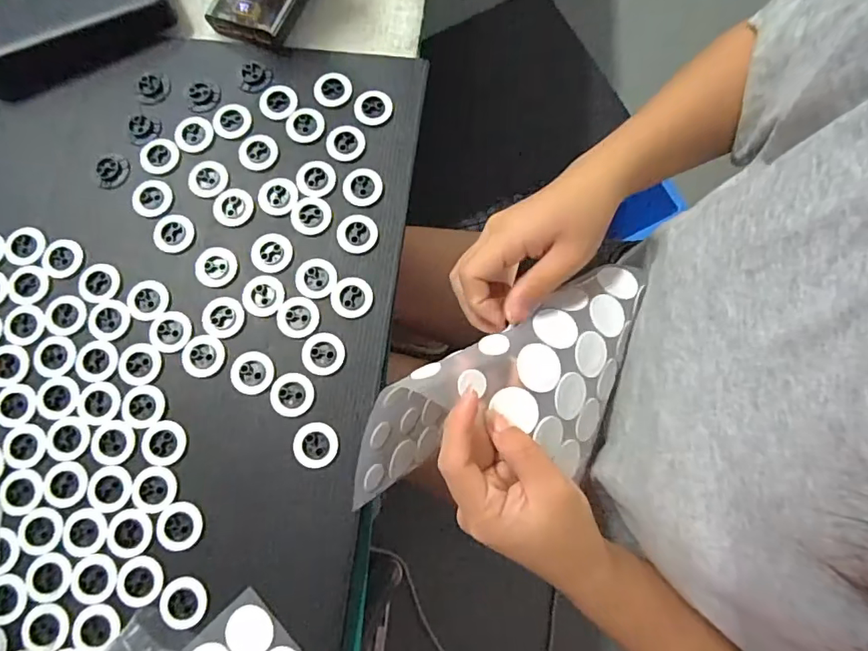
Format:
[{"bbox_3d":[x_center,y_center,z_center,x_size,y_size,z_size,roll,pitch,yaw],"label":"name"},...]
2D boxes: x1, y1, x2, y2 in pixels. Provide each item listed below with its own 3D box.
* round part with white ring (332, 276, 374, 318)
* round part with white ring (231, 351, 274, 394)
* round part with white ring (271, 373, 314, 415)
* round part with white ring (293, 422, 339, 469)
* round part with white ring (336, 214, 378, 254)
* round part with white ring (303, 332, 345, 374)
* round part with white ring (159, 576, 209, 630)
[{"bbox_3d":[-0.057,-0.020,0.352,0.028,0.004,0.028,0,78,2],"label":"round part with white ring"},{"bbox_3d":[-0.122,0.031,0.340,0.028,0.004,0.028,0,78,2],"label":"round part with white ring"},{"bbox_3d":[-0.094,0.045,0.337,0.027,0.004,0.028,0,78,2],"label":"round part with white ring"},{"bbox_3d":[-0.077,0.078,0.331,0.028,0.005,0.028,0,78,2],"label":"round part with white ring"},{"bbox_3d":[-0.054,-0.066,0.361,0.028,0.004,0.028,0,78,2],"label":"round part with white ring"},{"bbox_3d":[-0.075,0.019,0.343,0.028,0.004,0.028,0,78,2],"label":"round part with white ring"},{"bbox_3d":[-0.152,0.168,0.309,0.027,0.004,0.027,0,78,2],"label":"round part with white ring"}]

